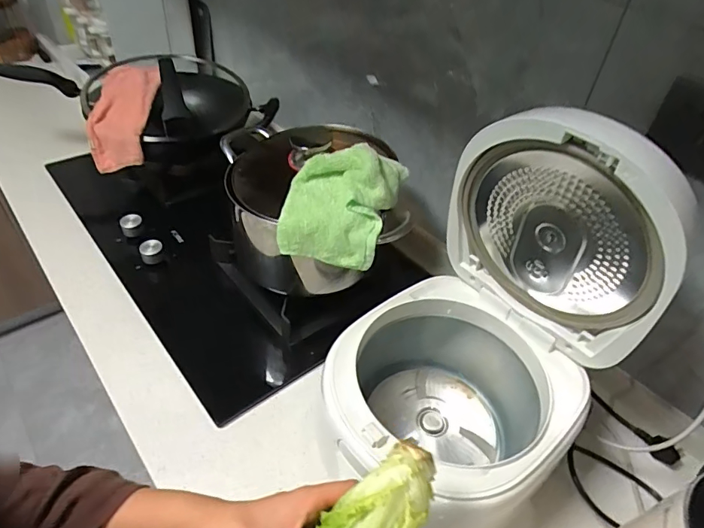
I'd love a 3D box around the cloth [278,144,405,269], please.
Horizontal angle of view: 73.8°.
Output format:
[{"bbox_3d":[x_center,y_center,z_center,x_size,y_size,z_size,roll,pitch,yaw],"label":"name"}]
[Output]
[{"bbox_3d":[-0.013,-0.081,0.625,0.146,0.166,0.047,16,-3,-3],"label":"cloth"}]

